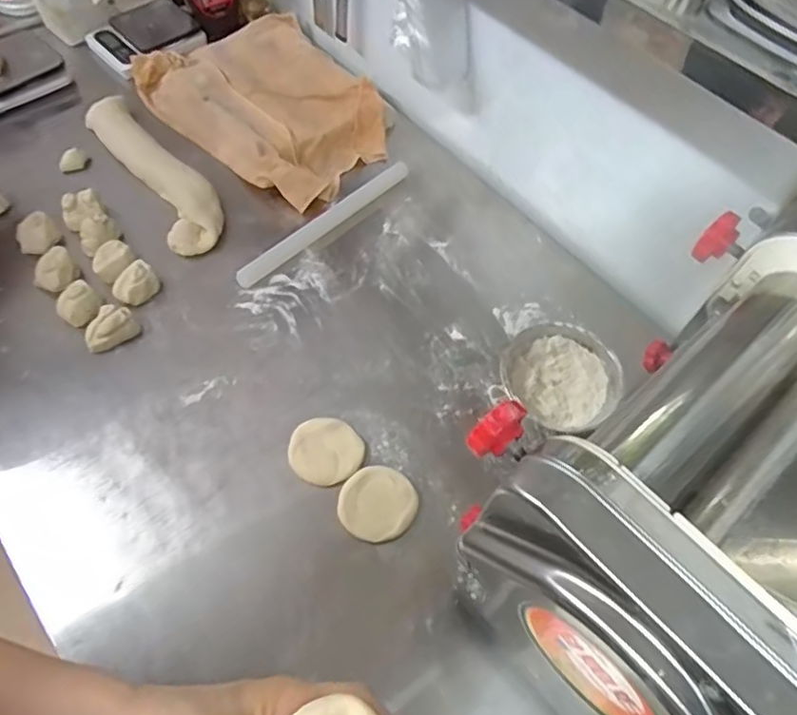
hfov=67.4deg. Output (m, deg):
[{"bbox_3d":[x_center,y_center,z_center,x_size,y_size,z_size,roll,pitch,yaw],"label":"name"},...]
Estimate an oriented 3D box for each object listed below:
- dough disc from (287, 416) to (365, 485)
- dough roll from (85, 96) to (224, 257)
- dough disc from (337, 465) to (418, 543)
[{"bbox_3d":[-0.085,0.112,0.713,0.085,0.010,0.080,2,59,-3],"label":"dough disc"},{"bbox_3d":[-0.378,-0.290,0.929,0.088,0.062,0.352,-31,66,-20],"label":"dough roll"},{"bbox_3d":[-0.024,0.164,0.673,0.085,0.009,0.081,2,59,-3],"label":"dough disc"}]

